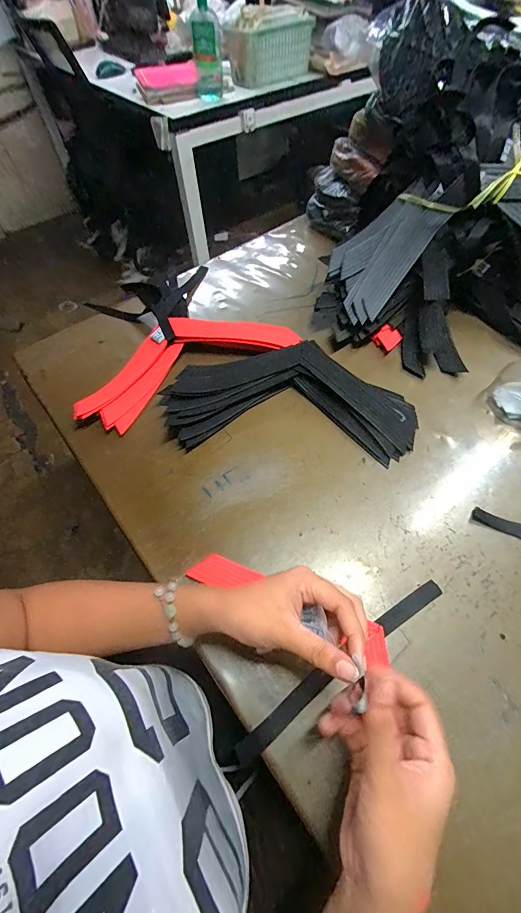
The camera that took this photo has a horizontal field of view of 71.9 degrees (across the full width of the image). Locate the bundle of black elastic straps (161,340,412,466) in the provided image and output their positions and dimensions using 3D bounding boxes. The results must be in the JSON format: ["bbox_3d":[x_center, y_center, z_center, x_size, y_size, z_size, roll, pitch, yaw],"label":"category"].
[{"bbox_3d":[0.035,-0.080,0.493,0.341,0.040,0.158,4,59,6],"label":"bundle of black elastic straps"}]

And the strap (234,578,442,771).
[{"bbox_3d":[0.082,0.200,0.349,0.249,0.006,0.020,-32,73,-15],"label":"strap"}]

